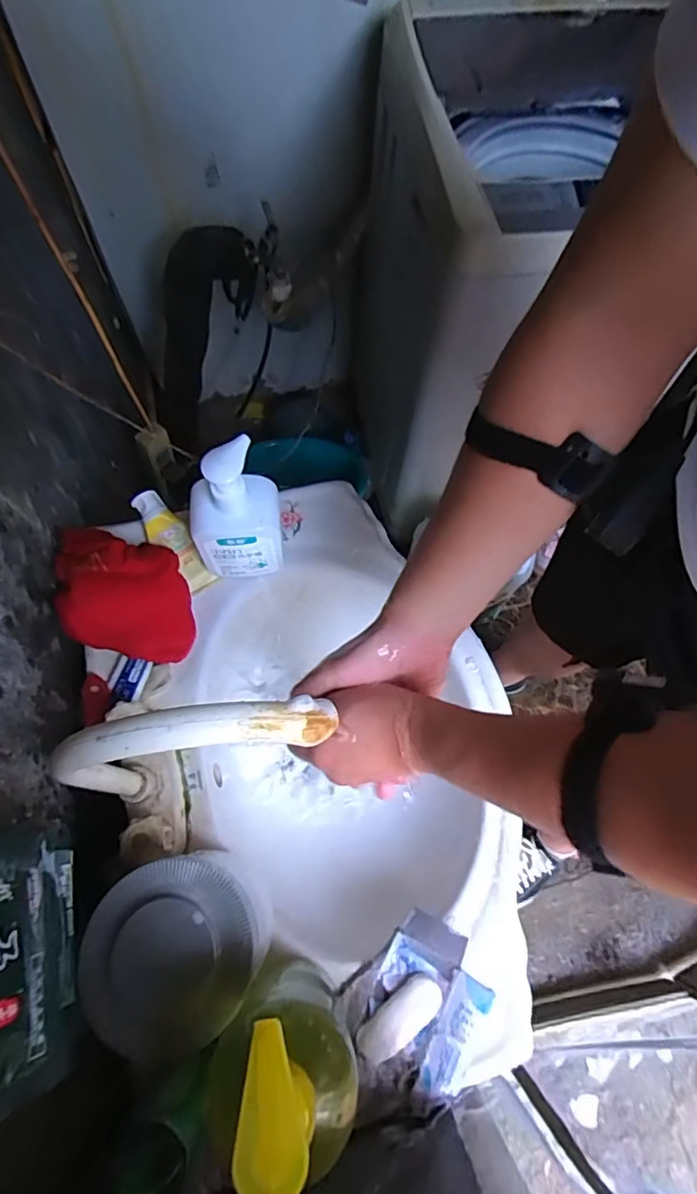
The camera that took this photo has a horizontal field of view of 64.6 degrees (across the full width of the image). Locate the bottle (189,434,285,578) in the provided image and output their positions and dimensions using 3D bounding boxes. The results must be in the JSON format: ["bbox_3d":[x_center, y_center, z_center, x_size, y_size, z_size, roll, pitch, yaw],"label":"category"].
[{"bbox_3d":[-0.107,-0.076,0.525,0.082,0.179,0.051,-7,68,-4],"label":"bottle"}]

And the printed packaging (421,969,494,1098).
[{"bbox_3d":[0.089,0.364,0.458,0.035,0.010,0.085,30,70,11],"label":"printed packaging"}]

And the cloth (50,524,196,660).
[{"bbox_3d":[-0.227,-0.017,0.554,0.105,0.073,0.164,-19,69,-8],"label":"cloth"}]

